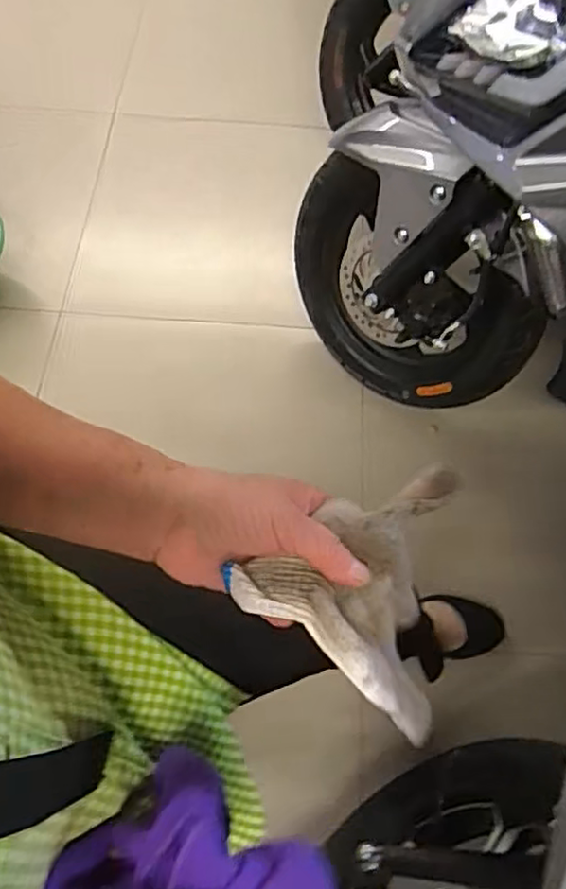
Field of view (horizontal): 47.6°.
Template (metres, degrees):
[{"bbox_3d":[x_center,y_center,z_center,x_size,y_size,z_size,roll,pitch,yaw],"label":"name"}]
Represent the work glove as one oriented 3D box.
[{"bbox_3d":[0.060,0.078,0.384,0.132,0.071,0.133,32,67,13],"label":"work glove"}]

